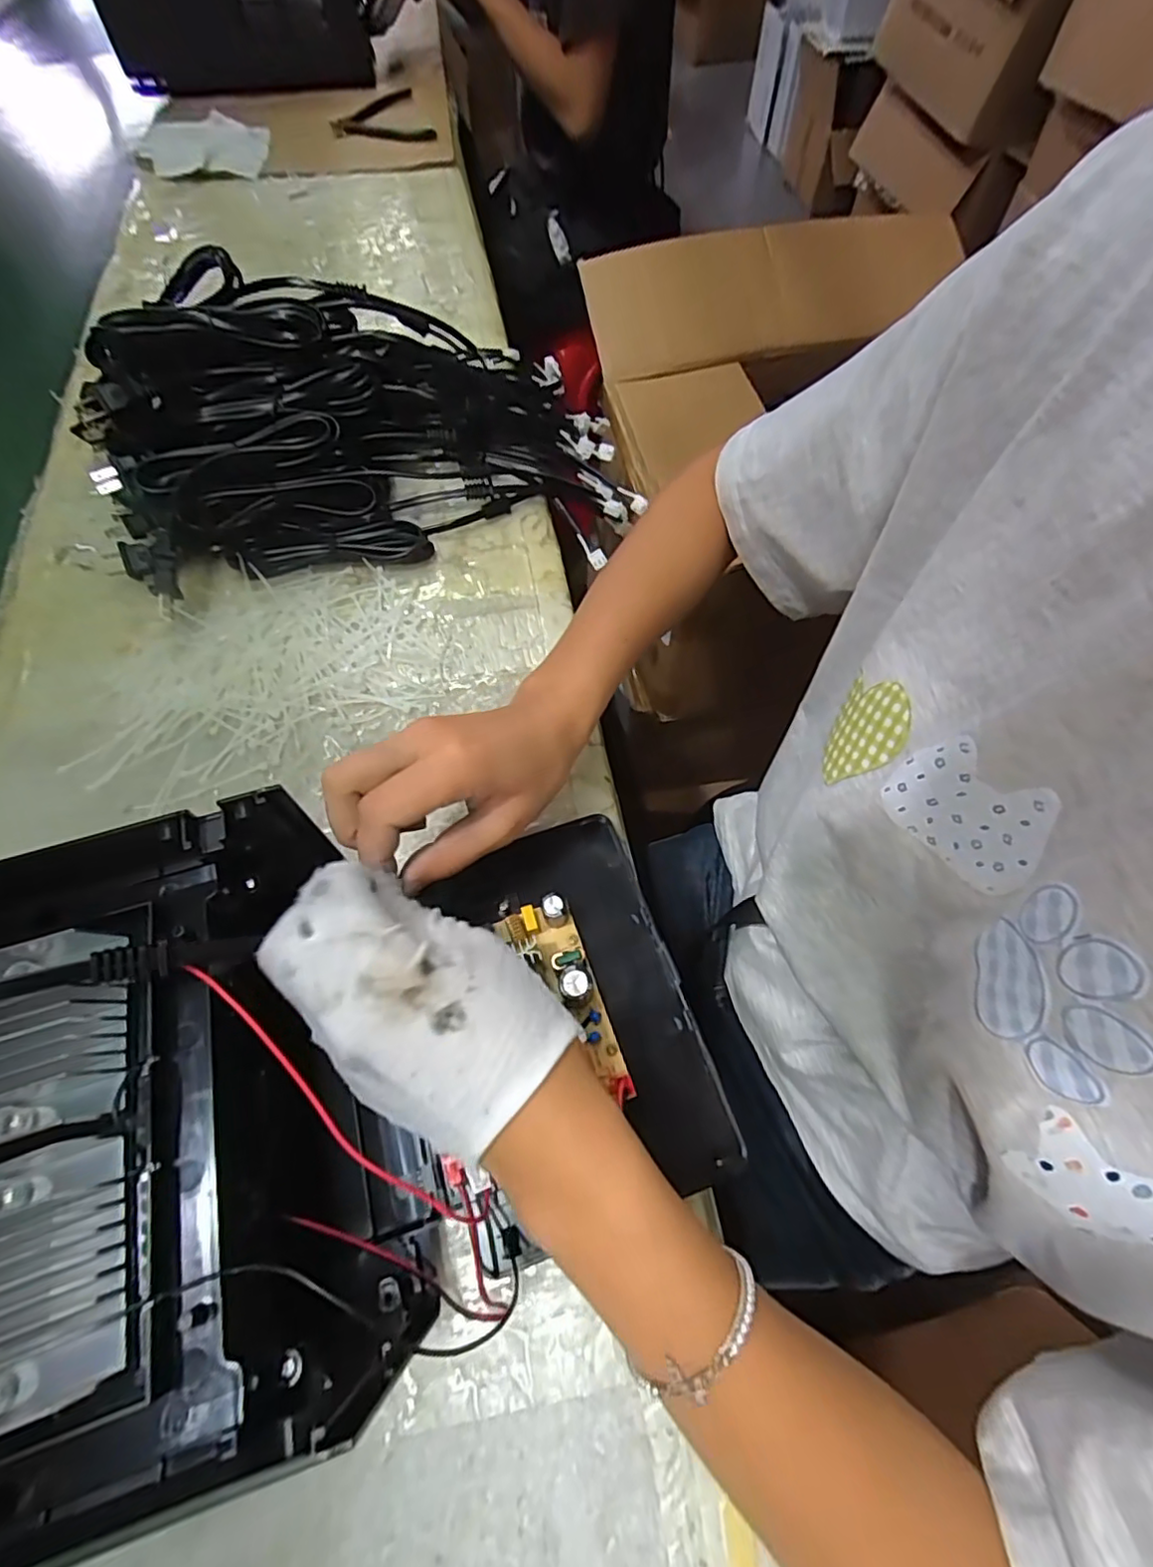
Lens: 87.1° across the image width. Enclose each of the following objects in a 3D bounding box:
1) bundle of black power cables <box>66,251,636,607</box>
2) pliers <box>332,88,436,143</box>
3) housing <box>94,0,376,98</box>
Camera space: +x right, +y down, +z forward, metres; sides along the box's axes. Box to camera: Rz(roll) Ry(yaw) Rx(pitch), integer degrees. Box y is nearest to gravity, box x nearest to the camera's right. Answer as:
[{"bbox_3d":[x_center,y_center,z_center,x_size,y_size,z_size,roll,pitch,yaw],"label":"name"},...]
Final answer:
[{"bbox_3d":[-0.166,-0.286,0.477,0.420,0.137,0.254,-13,63,-7],"label":"bundle of black power cables"},{"bbox_3d":[-0.274,-0.915,0.836,0.131,0.017,0.156,-21,65,-11],"label":"pliers"},{"bbox_3d":[-0.462,-1.059,0.828,0.343,0.155,0.174,-19,64,-10],"label":"housing"}]

